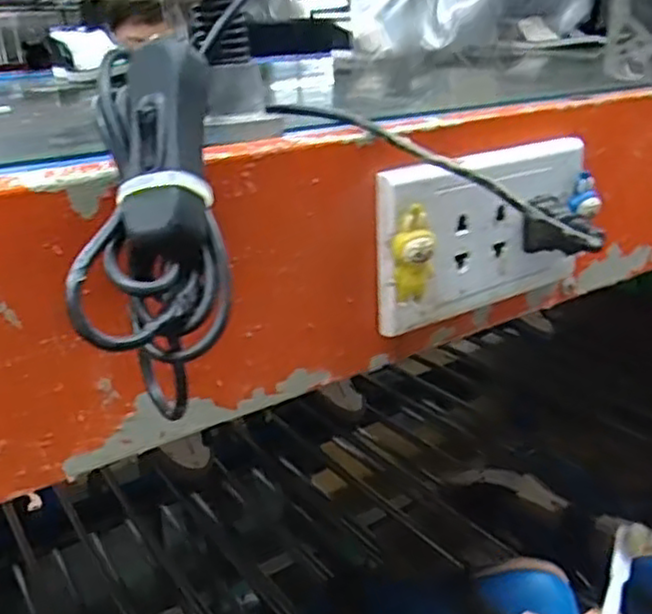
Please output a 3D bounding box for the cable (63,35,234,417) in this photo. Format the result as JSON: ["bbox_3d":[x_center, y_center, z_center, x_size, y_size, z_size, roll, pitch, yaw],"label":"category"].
[{"bbox_3d":[-0.046,-0.022,0.190,0.038,0.100,0.031,-2,0,3],"label":"cable"}]

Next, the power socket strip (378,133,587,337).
[{"bbox_3d":[0.075,-0.034,0.310,0.125,0.069,0.019,-17,25,-33],"label":"power socket strip"}]

